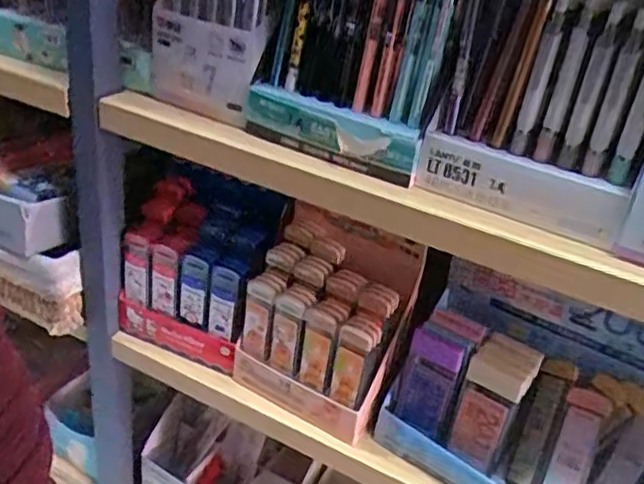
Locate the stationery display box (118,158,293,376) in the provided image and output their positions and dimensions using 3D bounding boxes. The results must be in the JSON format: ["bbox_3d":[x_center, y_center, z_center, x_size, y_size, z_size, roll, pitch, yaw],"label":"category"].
[{"bbox_3d":[-0.119,0.026,0.665,0.137,0.145,0.087,19,32,19],"label":"stationery display box"}]

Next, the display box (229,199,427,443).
[{"bbox_3d":[-0.001,0.073,0.619,0.141,0.140,0.087,24,34,27],"label":"display box"}]

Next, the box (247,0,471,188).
[{"bbox_3d":[0.024,-0.139,0.490,0.140,0.146,0.071,25,34,27],"label":"box"}]

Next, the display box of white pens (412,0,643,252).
[{"bbox_3d":[0.157,-0.107,0.461,0.133,0.147,0.126,19,32,19],"label":"display box of white pens"}]

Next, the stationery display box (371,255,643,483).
[{"bbox_3d":[0.167,0.128,0.550,0.220,0.152,0.110,26,35,28],"label":"stationery display box"}]

